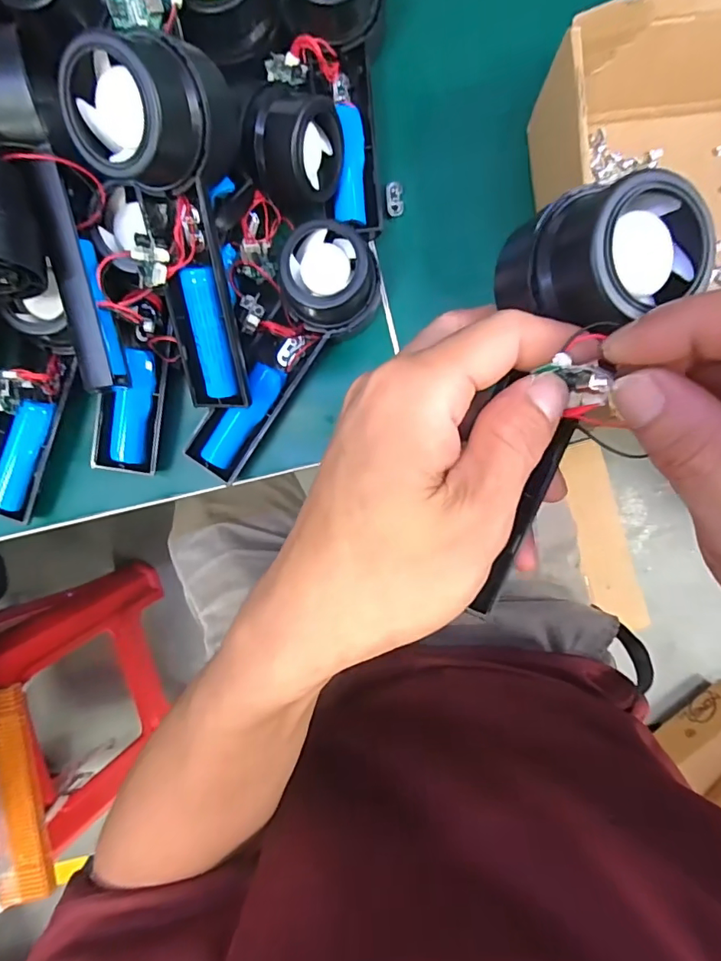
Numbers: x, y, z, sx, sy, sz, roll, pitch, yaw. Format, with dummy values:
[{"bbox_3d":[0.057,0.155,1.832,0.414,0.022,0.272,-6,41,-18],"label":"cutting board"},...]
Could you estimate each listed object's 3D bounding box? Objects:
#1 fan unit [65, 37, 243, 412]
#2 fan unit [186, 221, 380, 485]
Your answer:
[{"bbox_3d":[-0.087,-0.112,0.241,0.063,0.045,0.160,-3,124,0],"label":"fan unit"},{"bbox_3d":[-0.047,-0.072,0.292,0.048,0.035,0.156,36,102,1],"label":"fan unit"}]

